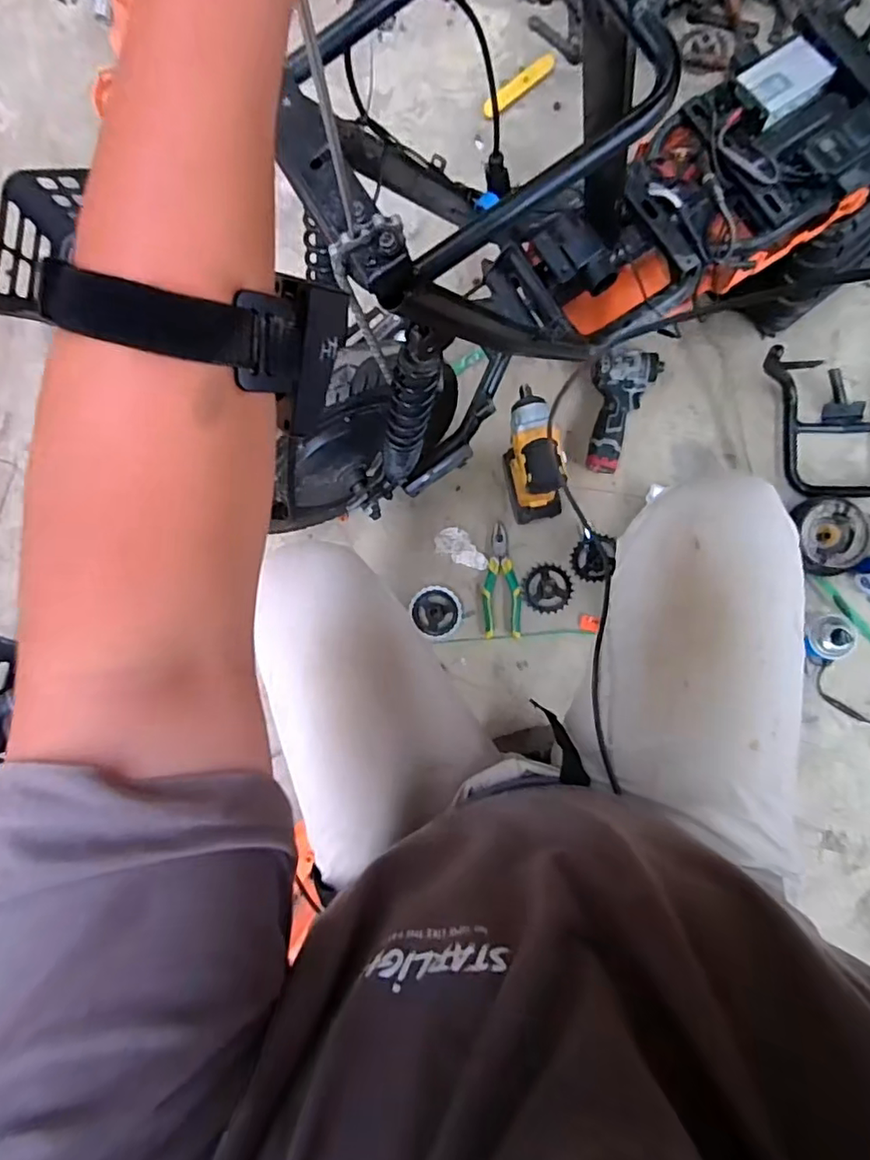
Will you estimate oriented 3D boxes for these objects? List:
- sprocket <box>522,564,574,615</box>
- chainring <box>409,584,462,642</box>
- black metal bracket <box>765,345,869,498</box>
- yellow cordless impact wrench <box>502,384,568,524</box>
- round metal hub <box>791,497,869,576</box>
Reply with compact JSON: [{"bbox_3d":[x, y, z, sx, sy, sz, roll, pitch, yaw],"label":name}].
[{"bbox_3d":[0.191,0.016,0.968,0.083,0.005,0.081,6,88,7],"label":"sprocket"},{"bbox_3d":[0.000,0.057,0.979,0.086,0.009,0.093,0,87,6],"label":"chainring"},{"bbox_3d":[0.612,-0.237,0.861,0.264,0.111,0.201,5,89,7],"label":"black metal bracket"},{"bbox_3d":[0.144,-0.173,0.854,0.069,0.242,0.143,-13,86,6],"label":"yellow cordless impact wrench"},{"bbox_3d":[0.608,-0.067,0.883,0.110,0.045,0.120,23,91,7],"label":"round metal hub"}]

